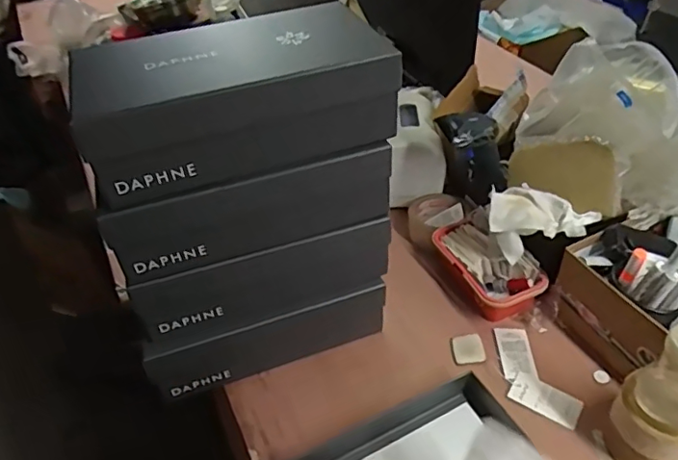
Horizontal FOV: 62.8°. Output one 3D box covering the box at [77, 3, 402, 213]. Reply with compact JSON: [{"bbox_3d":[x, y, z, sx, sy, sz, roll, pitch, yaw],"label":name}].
[{"bbox_3d":[-0.099,-0.140,0.561,0.297,0.103,0.155,-16,42,-12],"label":"box"}]

